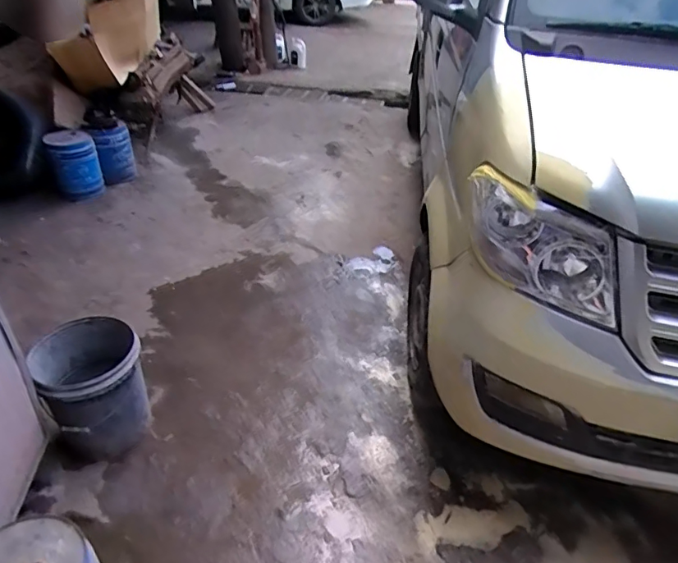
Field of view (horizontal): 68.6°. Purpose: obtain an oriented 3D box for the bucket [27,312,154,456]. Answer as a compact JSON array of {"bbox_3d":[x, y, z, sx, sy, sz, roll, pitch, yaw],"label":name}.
[{"bbox_3d":[-0.801,0.351,1.631,0.294,0.358,0.304,2,37,-1],"label":"bucket"}]

